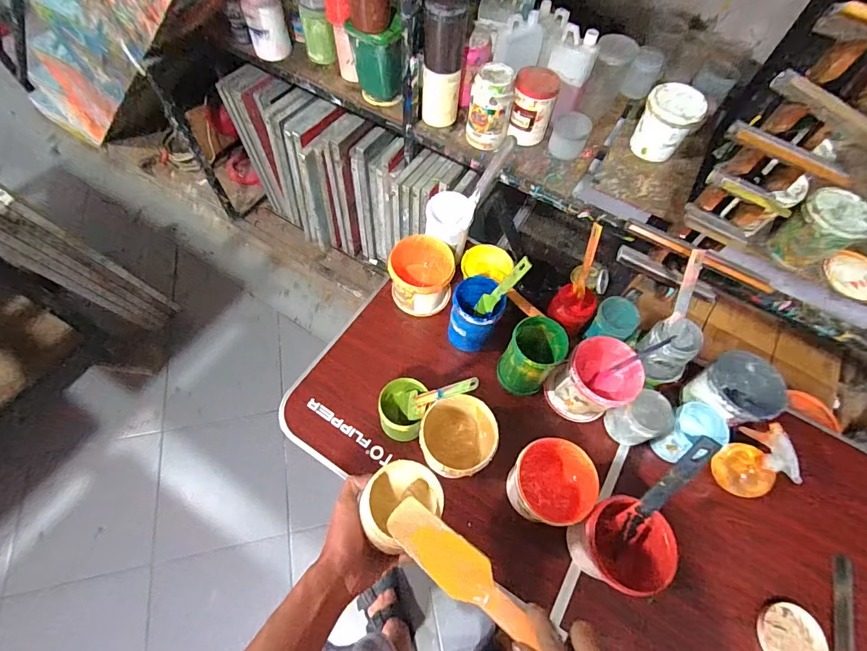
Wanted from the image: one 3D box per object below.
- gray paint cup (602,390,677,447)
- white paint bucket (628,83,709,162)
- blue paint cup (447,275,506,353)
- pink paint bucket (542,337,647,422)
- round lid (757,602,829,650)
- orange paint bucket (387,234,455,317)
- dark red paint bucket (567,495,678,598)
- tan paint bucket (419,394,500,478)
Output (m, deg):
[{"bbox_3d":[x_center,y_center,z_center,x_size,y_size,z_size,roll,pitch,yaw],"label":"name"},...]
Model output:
[{"bbox_3d":[0.377,0.174,0.756,0.076,0.103,0.074,1,63,-3],"label":"gray paint cup"},{"bbox_3d":[0.561,-0.487,0.997,0.121,0.130,0.118,1,63,-3],"label":"white paint bucket"},{"bbox_3d":[0.083,-0.019,0.824,0.095,0.140,0.103,11,63,2],"label":"blue paint cup"},{"bbox_3d":[0.306,0.104,0.782,0.131,0.142,0.124,1,63,-3],"label":"pink paint bucket"},{"bbox_3d":[0.578,0.507,0.659,0.099,0.011,0.102,1,63,-3],"label":"round lid"},{"bbox_3d":[-0.026,-0.097,0.854,0.123,0.124,0.118,1,63,-3],"label":"orange paint bucket"},{"bbox_3d":[0.289,0.347,0.654,0.127,0.130,0.124,1,63,-3],"label":"dark red paint bucket"},{"bbox_3d":[0.039,0.190,0.711,0.121,0.104,0.139,-1,63,-4],"label":"tan paint bucket"}]

